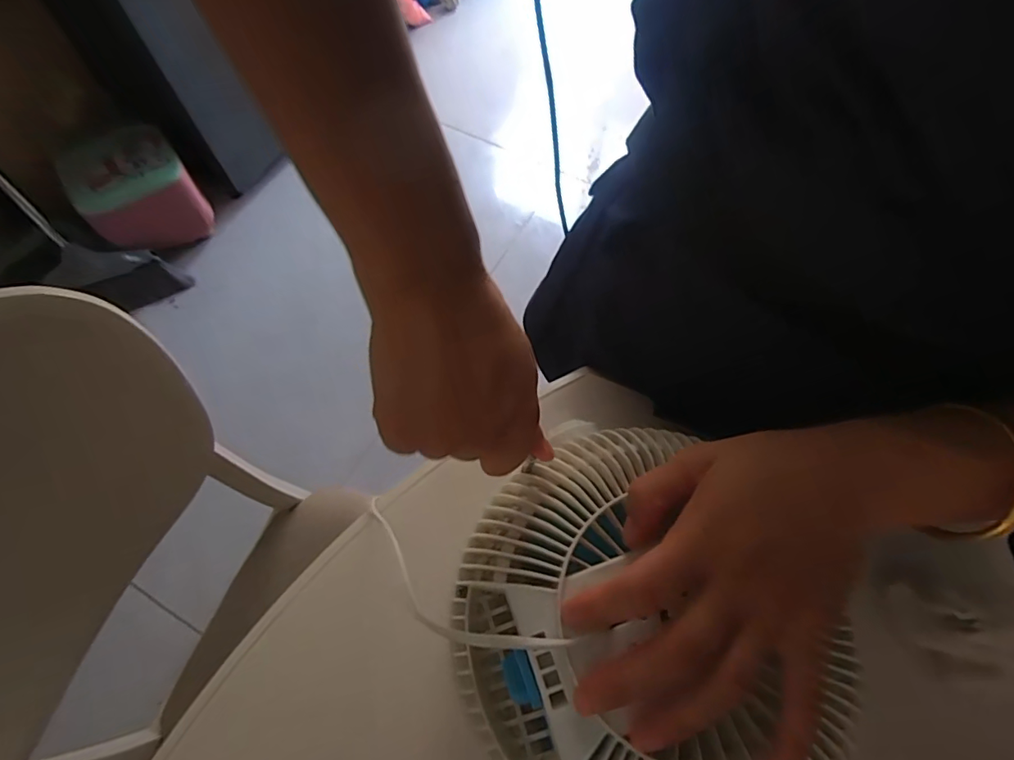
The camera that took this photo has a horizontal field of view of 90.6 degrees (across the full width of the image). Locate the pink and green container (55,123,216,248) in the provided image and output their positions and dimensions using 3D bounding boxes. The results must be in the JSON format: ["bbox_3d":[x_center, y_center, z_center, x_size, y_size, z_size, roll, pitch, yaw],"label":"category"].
[{"bbox_3d":[-0.940,-0.484,1.288,0.244,0.217,0.224,-35,70,-15],"label":"pink and green container"}]

